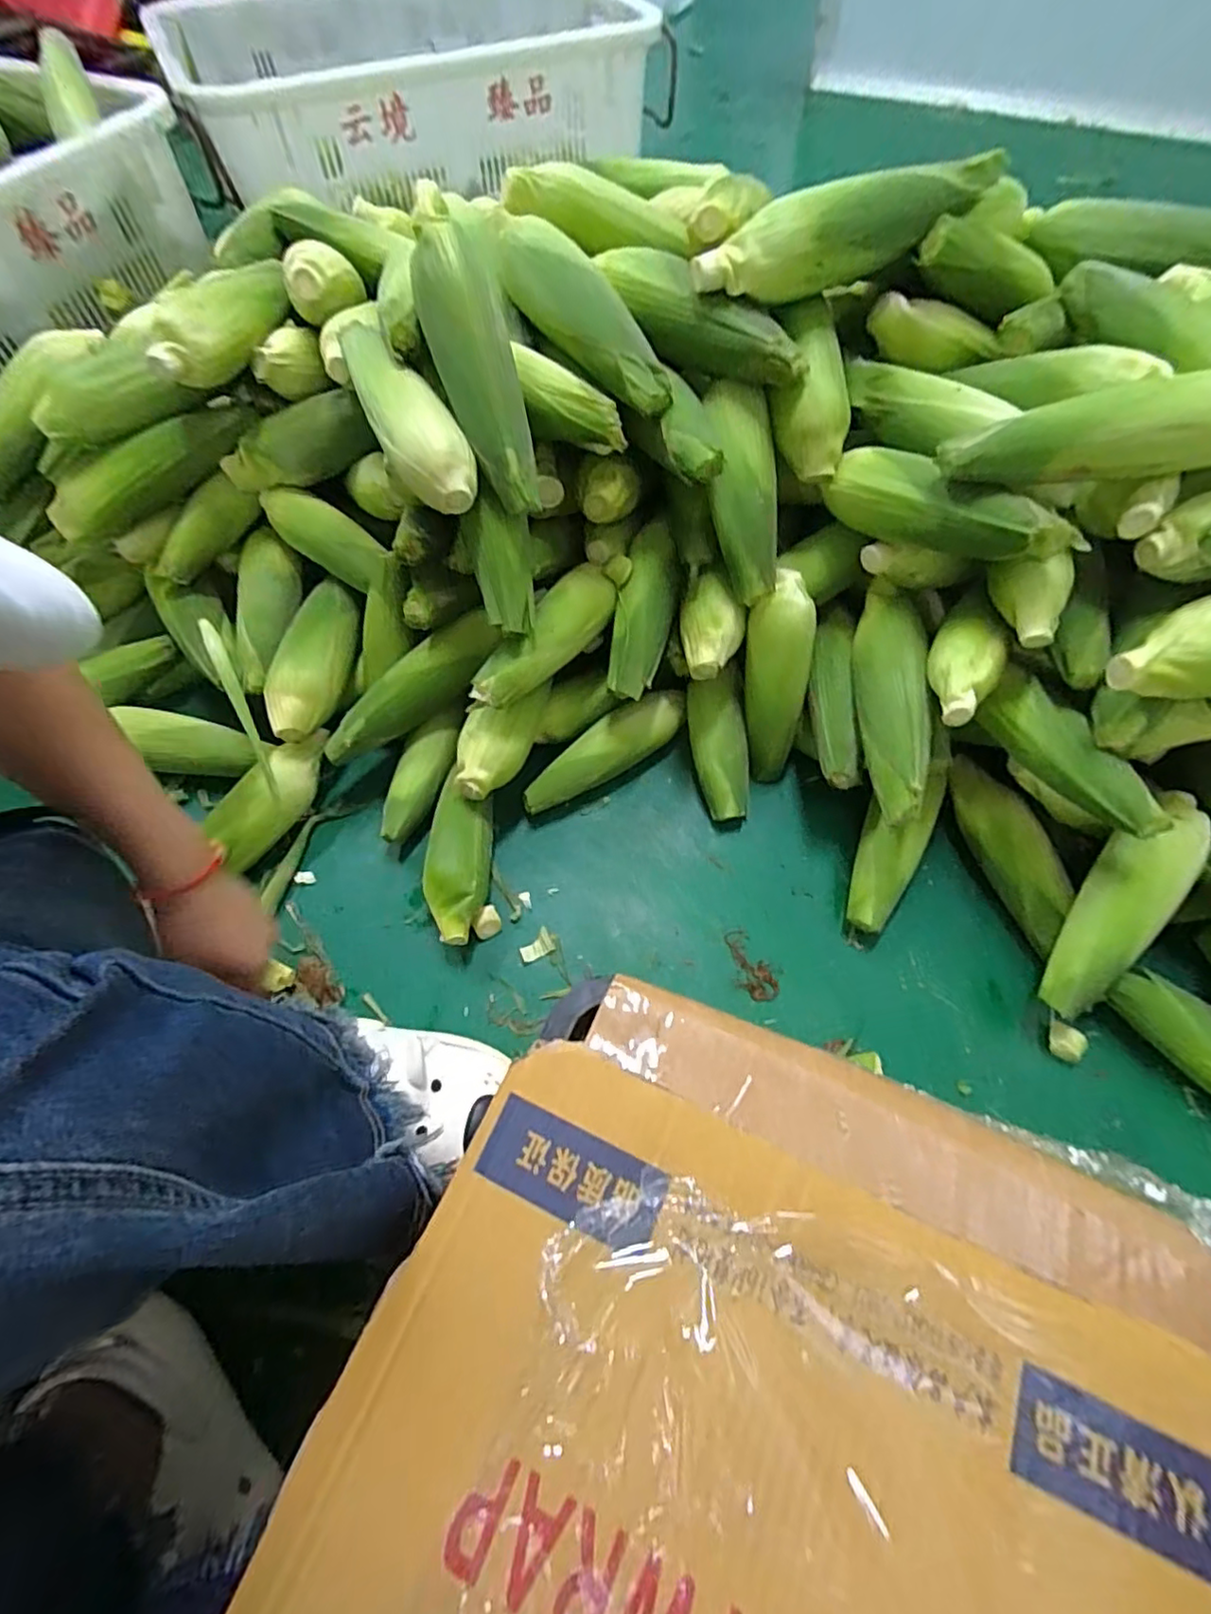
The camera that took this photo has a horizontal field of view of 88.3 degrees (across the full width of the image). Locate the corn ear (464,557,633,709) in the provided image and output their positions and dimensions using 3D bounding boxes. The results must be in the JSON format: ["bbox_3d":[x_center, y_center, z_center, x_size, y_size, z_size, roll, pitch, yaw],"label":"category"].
[{"bbox_3d":[-0.052,-0.172,0.616,0.051,0.047,0.206,30,66,16],"label":"corn ear"}]

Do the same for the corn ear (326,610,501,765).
[{"bbox_3d":[-0.196,-0.122,0.655,0.232,0.059,0.047,-38,65,5],"label":"corn ear"}]

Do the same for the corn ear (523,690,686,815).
[{"bbox_3d":[0.001,-0.062,0.693,0.214,0.051,0.049,-31,65,-14],"label":"corn ear"}]

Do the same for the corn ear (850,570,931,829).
[{"bbox_3d":[0.274,-0.108,0.597,0.057,0.059,0.245,4,62,4],"label":"corn ear"}]

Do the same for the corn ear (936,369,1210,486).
[{"bbox_3d":[0.374,-0.276,0.457,0.230,0.063,0.047,-1,61,15],"label":"corn ear"}]

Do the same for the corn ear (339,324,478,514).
[{"bbox_3d":[-0.175,-0.344,0.541,0.064,0.055,0.214,-24,63,-11],"label":"corn ear"}]

